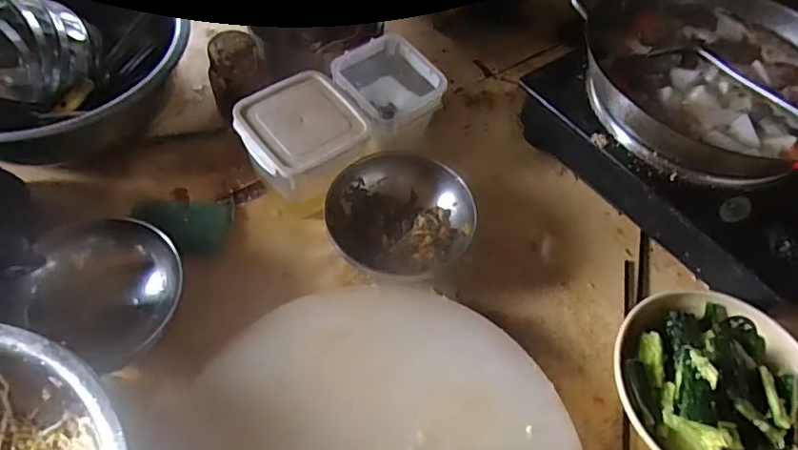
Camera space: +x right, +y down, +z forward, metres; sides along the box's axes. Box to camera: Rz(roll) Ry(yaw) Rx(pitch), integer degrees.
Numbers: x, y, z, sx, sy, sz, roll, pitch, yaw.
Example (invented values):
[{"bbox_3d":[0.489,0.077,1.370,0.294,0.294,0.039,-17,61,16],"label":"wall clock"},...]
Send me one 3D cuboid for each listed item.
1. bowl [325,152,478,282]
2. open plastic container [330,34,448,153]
[{"bbox_3d":[-0.001,-0.003,0.639,0.155,0.077,0.155,2,56,-3],"label":"bowl"},{"bbox_3d":[-0.017,-0.162,0.718,0.126,0.107,0.131,-31,64,-23],"label":"open plastic container"}]

